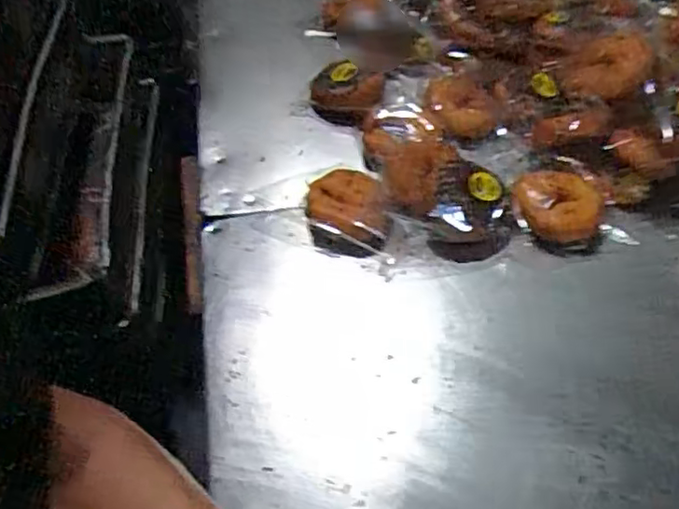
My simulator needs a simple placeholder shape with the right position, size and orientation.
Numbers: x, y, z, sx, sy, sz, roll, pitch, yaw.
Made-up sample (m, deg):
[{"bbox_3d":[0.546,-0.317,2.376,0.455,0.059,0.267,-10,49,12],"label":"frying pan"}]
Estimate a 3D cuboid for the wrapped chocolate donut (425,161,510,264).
[{"bbox_3d":[0.146,-0.044,0.702,0.089,0.050,0.102,15,52,13],"label":"wrapped chocolate donut"}]

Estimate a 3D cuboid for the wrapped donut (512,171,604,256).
[{"bbox_3d":[0.241,-0.052,0.705,0.098,0.031,0.097,14,52,13],"label":"wrapped donut"}]

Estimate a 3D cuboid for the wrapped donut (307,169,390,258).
[{"bbox_3d":[0.008,-0.050,0.723,0.088,0.040,0.116,-6,50,-3],"label":"wrapped donut"}]

